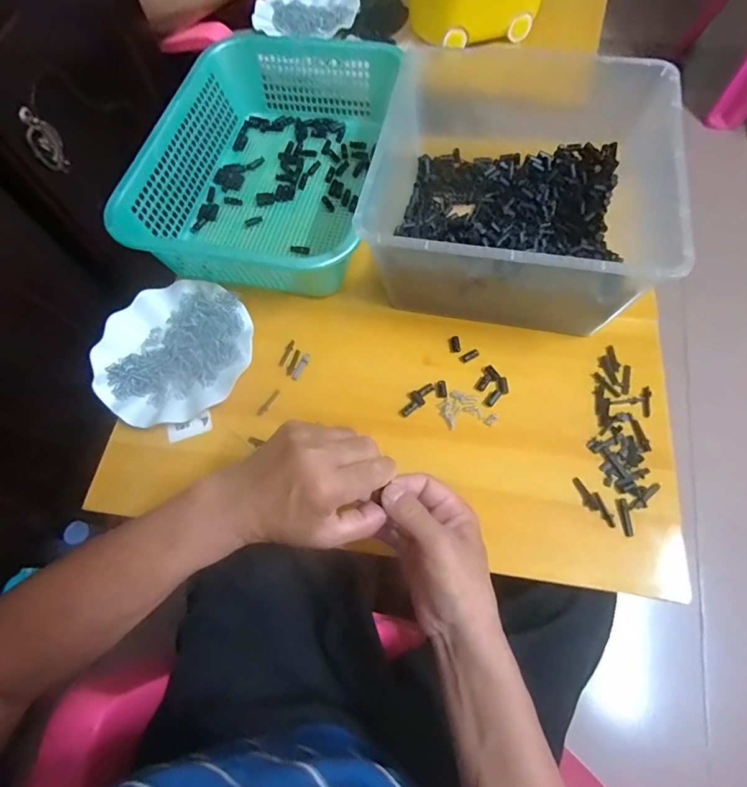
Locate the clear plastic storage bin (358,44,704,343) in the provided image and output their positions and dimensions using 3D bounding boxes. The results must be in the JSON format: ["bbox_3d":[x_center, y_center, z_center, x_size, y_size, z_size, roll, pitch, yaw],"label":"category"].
[{"bbox_3d":[0.158,-0.227,0.515,0.296,0.142,0.302,10,66,8],"label":"clear plastic storage bin"}]

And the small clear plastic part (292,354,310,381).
[{"bbox_3d":[-0.084,-0.031,0.520,0.008,0.004,0.036,23,70,12],"label":"small clear plastic part"}]

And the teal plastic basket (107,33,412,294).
[{"bbox_3d":[-0.129,-0.309,0.593,0.286,0.087,0.387,9,66,8],"label":"teal plastic basket"}]

